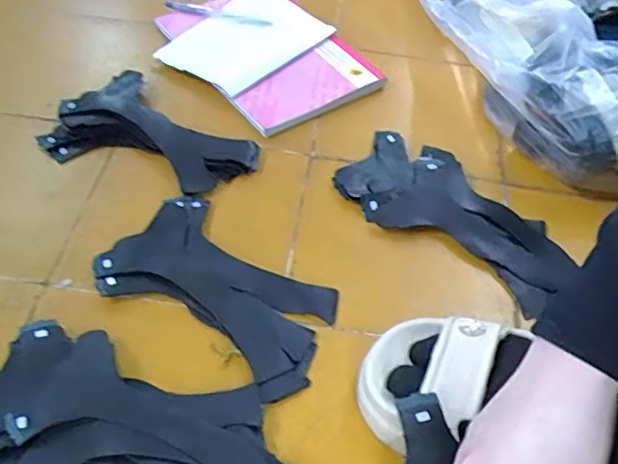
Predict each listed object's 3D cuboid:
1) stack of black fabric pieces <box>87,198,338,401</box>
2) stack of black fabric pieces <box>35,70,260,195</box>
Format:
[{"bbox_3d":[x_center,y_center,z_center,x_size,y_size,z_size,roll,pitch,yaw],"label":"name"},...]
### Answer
[{"bbox_3d":[-0.075,0.050,0.523,0.205,0.012,0.118,33,55,21],"label":"stack of black fabric pieces"},{"bbox_3d":[-0.165,-0.092,0.624,0.198,0.024,0.130,31,54,19],"label":"stack of black fabric pieces"}]

